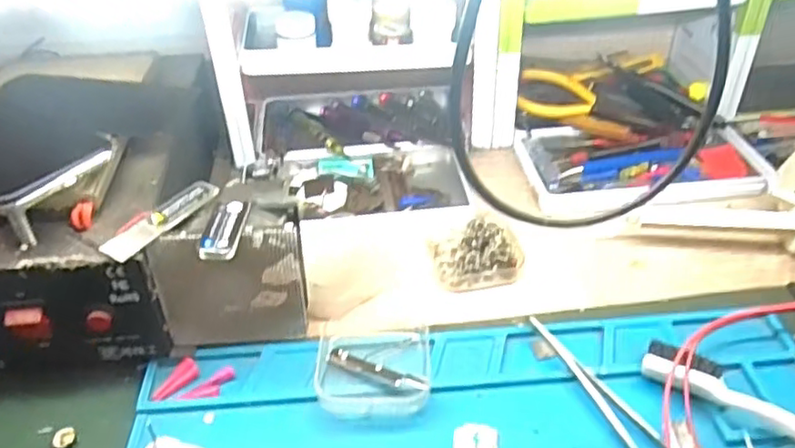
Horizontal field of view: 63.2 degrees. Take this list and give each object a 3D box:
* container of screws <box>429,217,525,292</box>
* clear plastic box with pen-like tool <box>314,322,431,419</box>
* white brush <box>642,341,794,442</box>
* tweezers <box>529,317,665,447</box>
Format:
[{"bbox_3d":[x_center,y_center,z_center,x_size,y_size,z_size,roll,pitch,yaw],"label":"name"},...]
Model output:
[{"bbox_3d":[0.055,0.019,0.452,0.057,0.020,0.052,-7,40,-7],"label":"container of screws"},{"bbox_3d":[-0.013,0.081,0.367,0.063,0.017,0.061,0,39,2],"label":"clear plastic box with pen-like tool"},{"bbox_3d":[0.205,0.107,0.320,0.169,0.019,0.031,30,48,32],"label":"white brush"},{"bbox_3d":[0.115,0.095,0.349,0.024,0.008,0.123,-18,42,-19],"label":"tweezers"}]

